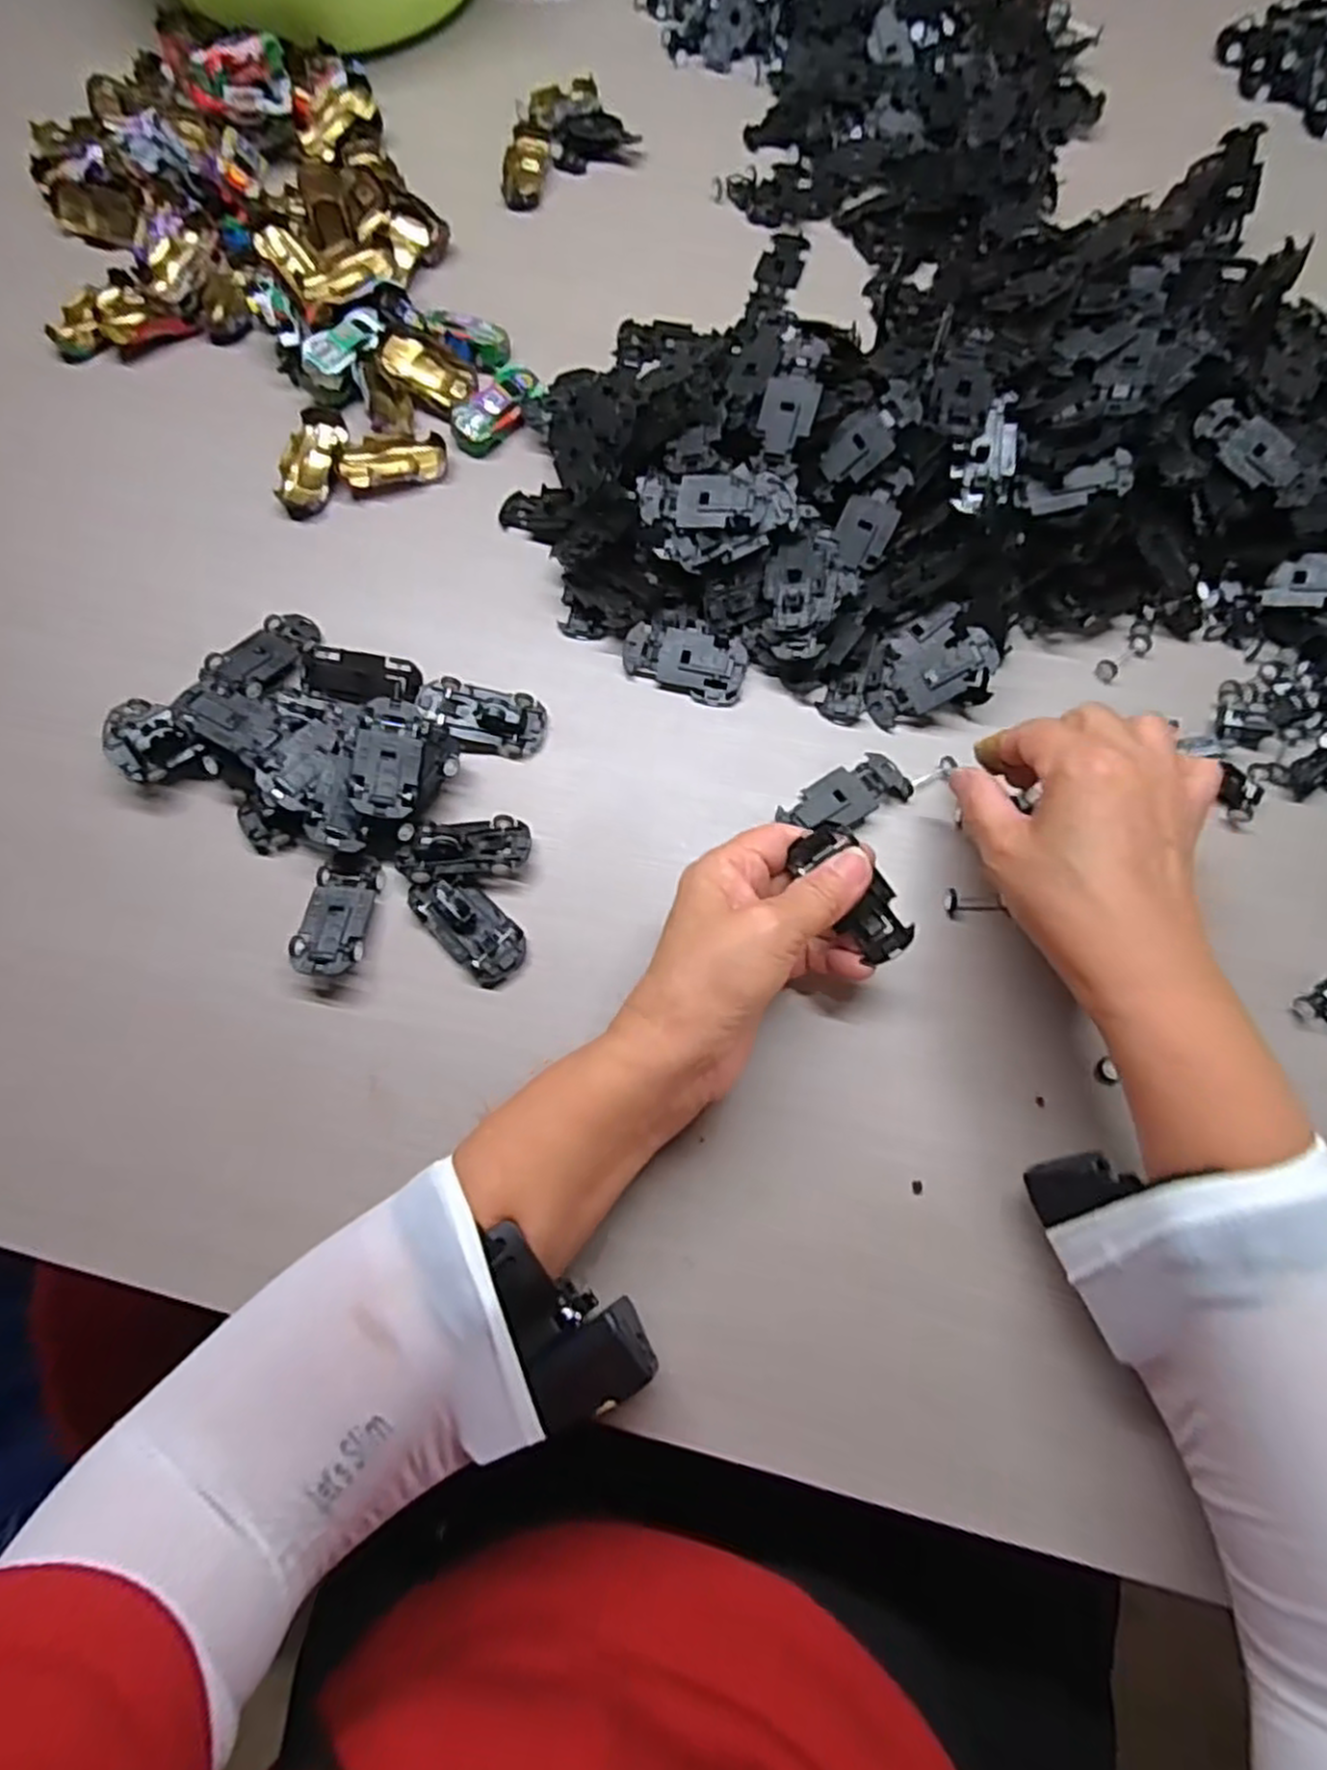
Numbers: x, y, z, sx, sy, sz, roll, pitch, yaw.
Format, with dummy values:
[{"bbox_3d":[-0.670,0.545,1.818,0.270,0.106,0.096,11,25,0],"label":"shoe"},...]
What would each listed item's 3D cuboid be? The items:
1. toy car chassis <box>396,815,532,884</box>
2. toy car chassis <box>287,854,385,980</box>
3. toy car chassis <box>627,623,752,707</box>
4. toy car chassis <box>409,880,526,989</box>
[{"bbox_3d":[-0.097,-0.018,0.379,0.062,0.014,0.030,-4,72,-1],"label":"toy car chassis"},{"bbox_3d":[-0.155,0.013,0.370,0.030,0.010,0.063,4,58,2],"label":"toy car chassis"},{"bbox_3d":[0.011,-0.119,0.416,0.065,0.011,0.035,16,95,5],"label":"toy car chassis"},{"bbox_3d":[-0.092,0.018,0.368,0.030,0.012,0.061,-42,76,-12],"label":"toy car chassis"}]

